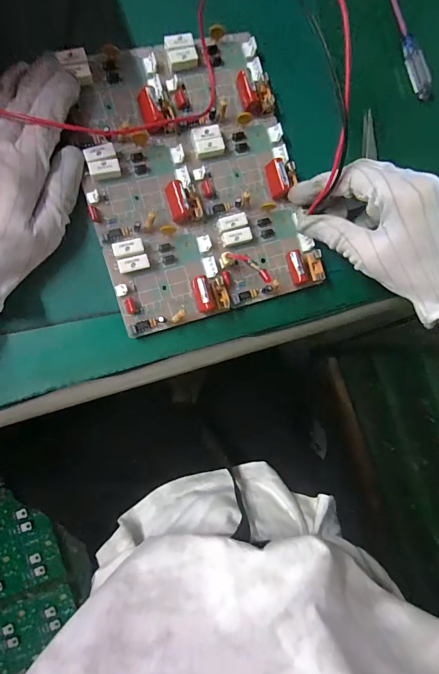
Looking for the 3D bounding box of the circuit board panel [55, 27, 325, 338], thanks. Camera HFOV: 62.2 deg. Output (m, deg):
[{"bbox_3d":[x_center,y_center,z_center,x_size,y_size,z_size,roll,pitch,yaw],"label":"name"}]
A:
[{"bbox_3d":[-0.021,-0.126,0.282,0.162,0.023,0.213,-18,93,-9],"label":"circuit board panel"}]

